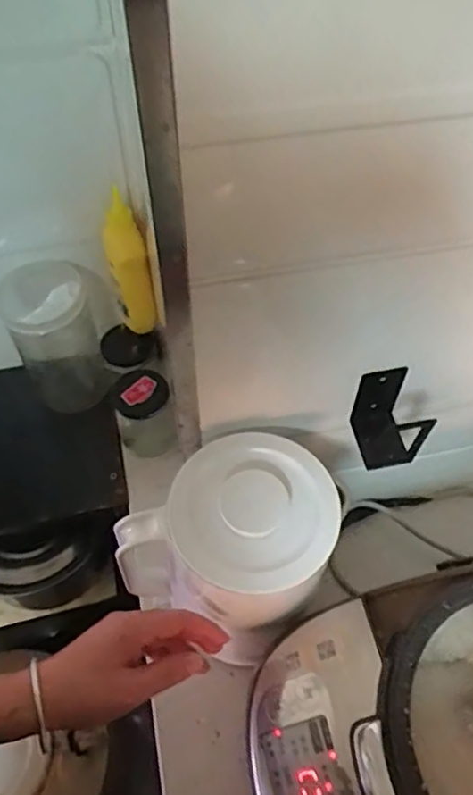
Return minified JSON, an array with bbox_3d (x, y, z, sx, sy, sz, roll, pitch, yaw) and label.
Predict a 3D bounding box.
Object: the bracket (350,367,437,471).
[{"bbox_3d":[0.124,0.021,0.495,0.040,0.072,0.060,-9,55,-6],"label":"bracket"}]

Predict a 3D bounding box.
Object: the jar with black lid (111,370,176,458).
[{"bbox_3d":[-0.109,0.025,0.723,0.065,0.120,0.062,0,55,0],"label":"jar with black lid"}]

